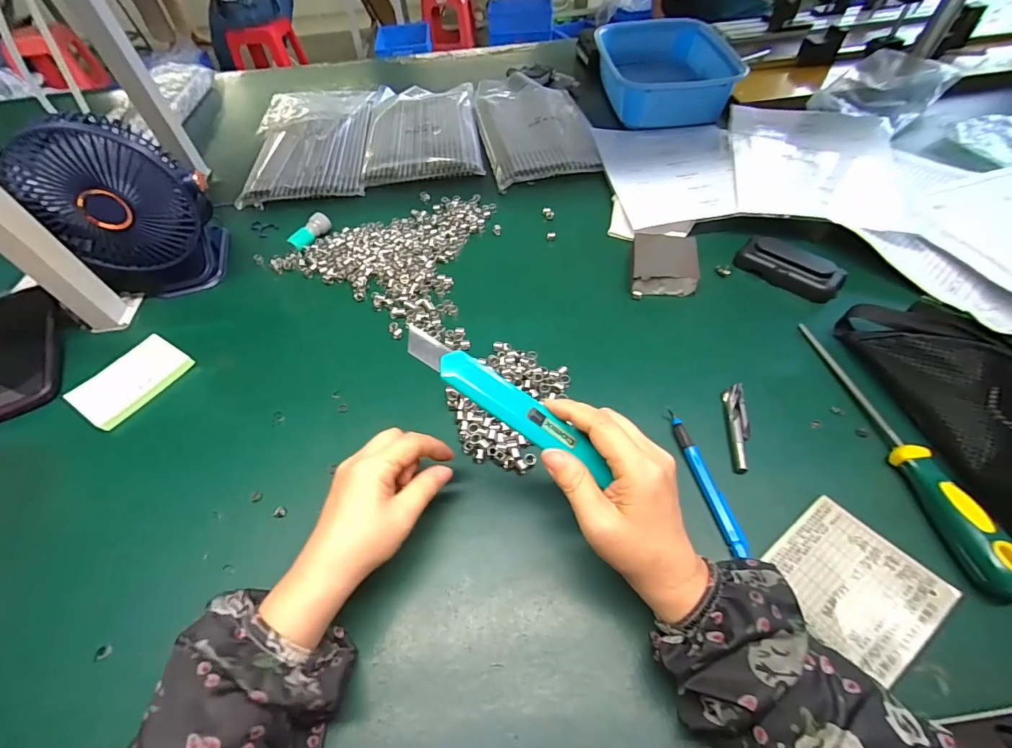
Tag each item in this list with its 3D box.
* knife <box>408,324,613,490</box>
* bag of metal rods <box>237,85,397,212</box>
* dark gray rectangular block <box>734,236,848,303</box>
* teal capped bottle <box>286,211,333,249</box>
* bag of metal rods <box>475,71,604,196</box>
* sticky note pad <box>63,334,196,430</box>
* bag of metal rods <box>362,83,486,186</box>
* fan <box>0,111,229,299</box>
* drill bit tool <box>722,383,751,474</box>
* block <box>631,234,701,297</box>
[{"bbox_3d":[0.003,0.017,0.263,0.145,0.008,0.025,34,60,-1],"label":"knife"},{"bbox_3d":[-0.320,-0.396,0.712,0.204,0.031,0.343,-3,53,2],"label":"bag of metal rods"},{"bbox_3d":[0.308,-0.118,0.467,0.048,0.023,0.105,-36,59,-21],"label":"dark gray rectangular block"},{"bbox_3d":[-0.254,-0.185,0.556,0.020,0.019,0.061,19,57,17],"label":"teal capped bottle"},{"bbox_3d":[0.044,-0.423,0.718,0.172,0.022,0.334,-10,53,-3],"label":"bag of metal rods"},{"bbox_3d":[-0.375,0.007,0.430,0.058,0.020,0.095,24,58,20],"label":"sticky note pad"},{"bbox_3d":[-0.139,-0.420,0.728,0.180,0.019,0.298,-7,53,-1],"label":"bag of metal rods"},{"bbox_3d":[-0.392,-0.165,0.456,0.135,0.182,0.095,-40,60,-23],"label":"fan"},{"bbox_3d":[0.197,0.042,0.363,0.017,0.008,0.086,8,54,10],"label":"drill bit tool"},{"bbox_3d":[0.179,-0.125,0.484,0.070,0.024,0.083,7,54,10],"label":"block"}]

